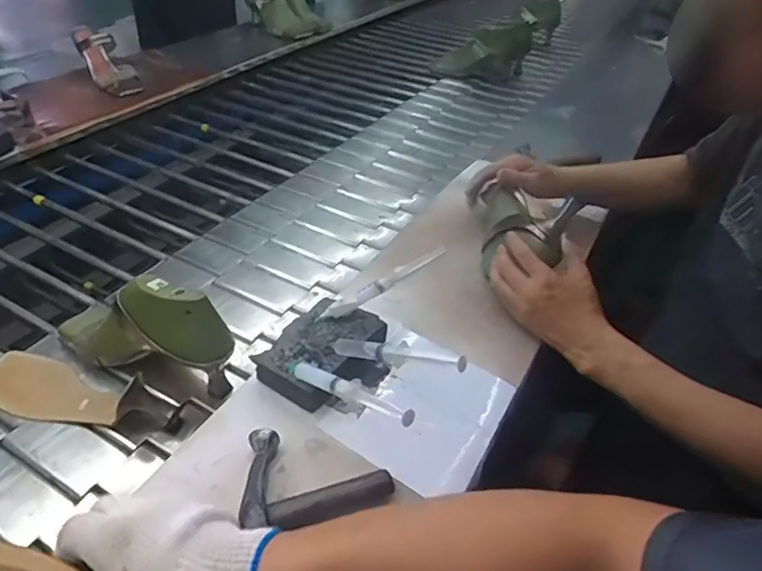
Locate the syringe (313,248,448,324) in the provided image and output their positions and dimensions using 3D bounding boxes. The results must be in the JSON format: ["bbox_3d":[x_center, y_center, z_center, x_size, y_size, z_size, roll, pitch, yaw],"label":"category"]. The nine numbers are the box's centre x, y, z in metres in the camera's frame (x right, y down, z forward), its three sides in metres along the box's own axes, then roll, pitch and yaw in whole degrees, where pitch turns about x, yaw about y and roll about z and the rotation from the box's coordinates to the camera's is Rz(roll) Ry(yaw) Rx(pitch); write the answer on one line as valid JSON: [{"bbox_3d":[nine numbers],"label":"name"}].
[{"bbox_3d":[0.002,0.000,0.648,0.169,0.023,0.019,-30,48,-14],"label":"syringe"}]

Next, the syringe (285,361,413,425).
[{"bbox_3d":[-0.031,0.092,0.527,0.166,0.019,0.026,14,36,42],"label":"syringe"}]

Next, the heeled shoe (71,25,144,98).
[{"bbox_3d":[-0.599,-0.494,1.249,0.192,0.072,0.087,51,50,2],"label":"heeled shoe"}]

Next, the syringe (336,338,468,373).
[{"bbox_3d":[0.015,0.067,0.550,0.143,0.015,0.016,4,33,32],"label":"syringe"}]

